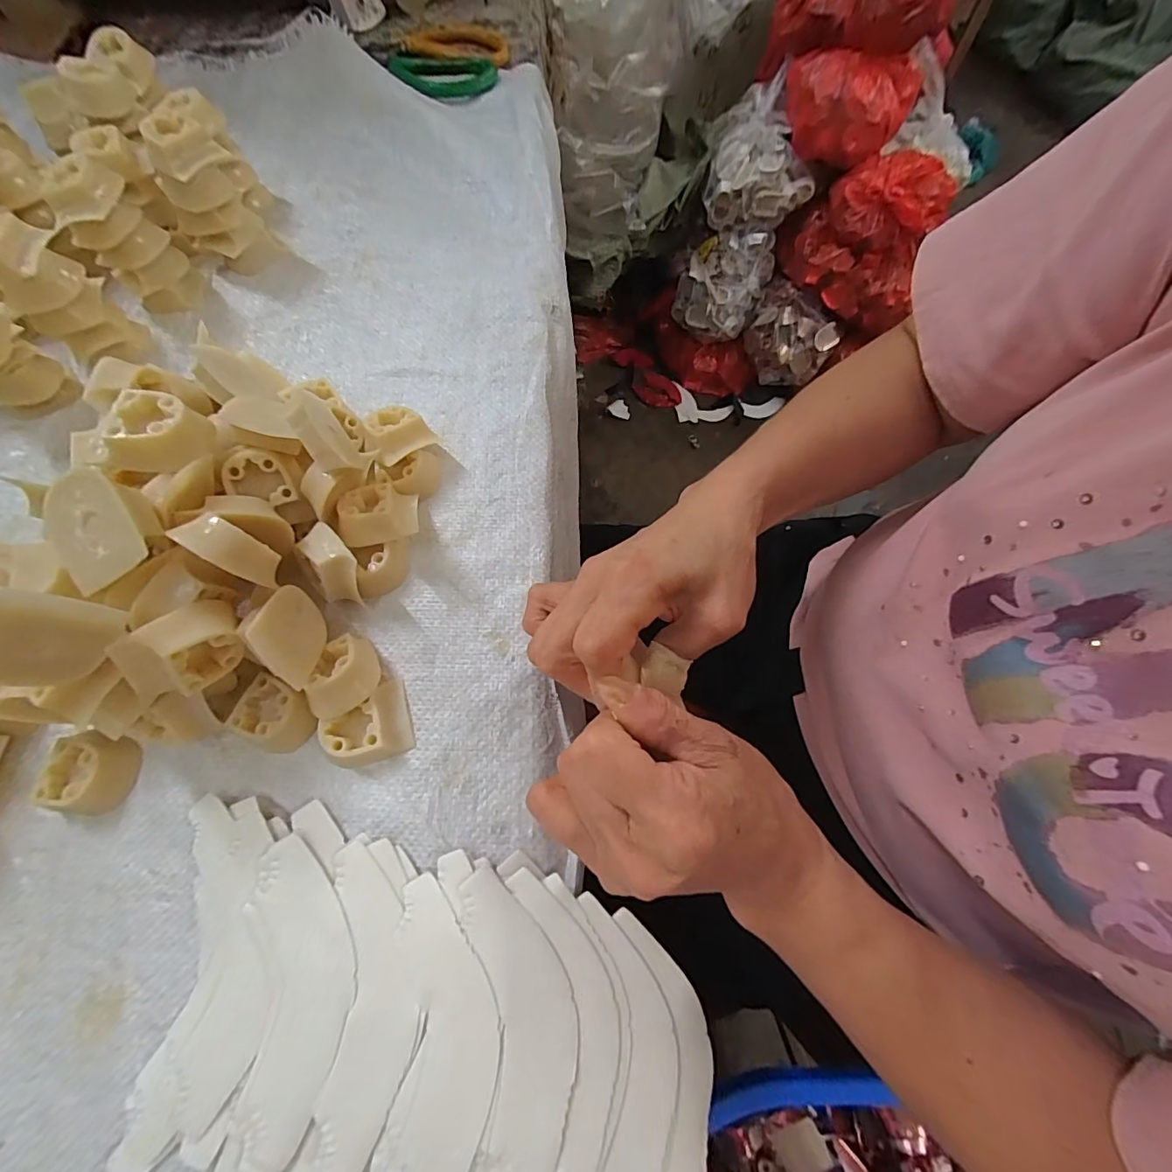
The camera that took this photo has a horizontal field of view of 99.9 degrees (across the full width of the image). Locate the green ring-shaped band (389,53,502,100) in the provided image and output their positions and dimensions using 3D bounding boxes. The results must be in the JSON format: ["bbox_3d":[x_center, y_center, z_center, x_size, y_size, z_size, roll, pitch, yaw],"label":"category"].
[{"bbox_3d":[-0.125,-0.446,0.431,0.092,0.010,0.062,-5,71,-1],"label":"green ring-shaped band"}]

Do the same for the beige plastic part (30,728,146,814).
[{"bbox_3d":[-0.250,0.093,0.249,0.039,0.016,0.037,0,71,0],"label":"beige plastic part"}]

